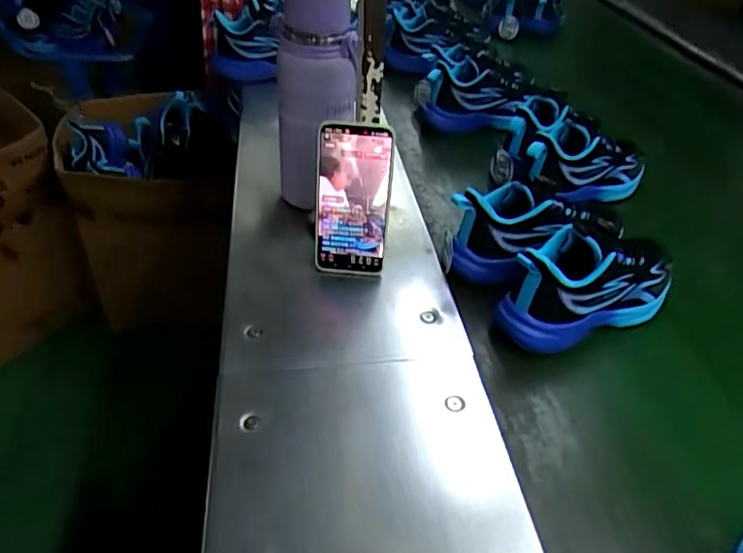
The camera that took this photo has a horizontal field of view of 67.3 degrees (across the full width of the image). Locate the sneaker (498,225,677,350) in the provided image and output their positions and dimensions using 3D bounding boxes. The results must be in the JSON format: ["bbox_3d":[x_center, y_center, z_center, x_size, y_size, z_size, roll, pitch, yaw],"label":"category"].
[{"bbox_3d":[0.237,-0.001,0.584,0.213,0.100,0.077,-18,43,-25],"label":"sneaker"}]

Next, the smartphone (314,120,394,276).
[{"bbox_3d":[-0.021,-0.078,0.587,0.077,0.161,0.013,8,26,5],"label":"smartphone"}]

